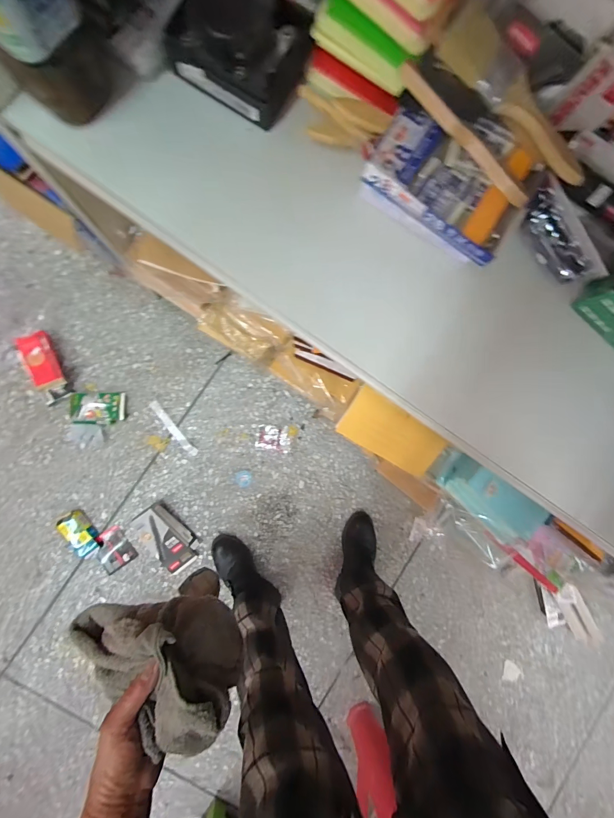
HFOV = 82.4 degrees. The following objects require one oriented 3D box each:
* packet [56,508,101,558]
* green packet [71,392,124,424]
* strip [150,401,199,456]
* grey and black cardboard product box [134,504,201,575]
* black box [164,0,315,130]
[{"bbox_3d":[-0.616,0.338,0.949,0.082,0.032,0.125,-30,92,-6],"label":"packet"},{"bbox_3d":[-0.566,-0.003,0.943,0.136,0.040,0.087,1,88,-6],"label":"green packet"},{"bbox_3d":[-0.374,0.058,0.981,0.028,0.011,0.185,-39,93,-5],"label":"strip"},{"bbox_3d":[-0.385,0.356,0.960,0.112,0.045,0.192,-37,92,-6],"label":"grey and black cardboard product box"},{"bbox_3d":[-0.076,-0.423,0.398,0.150,0.045,0.135,26,87,-5],"label":"black box"}]

